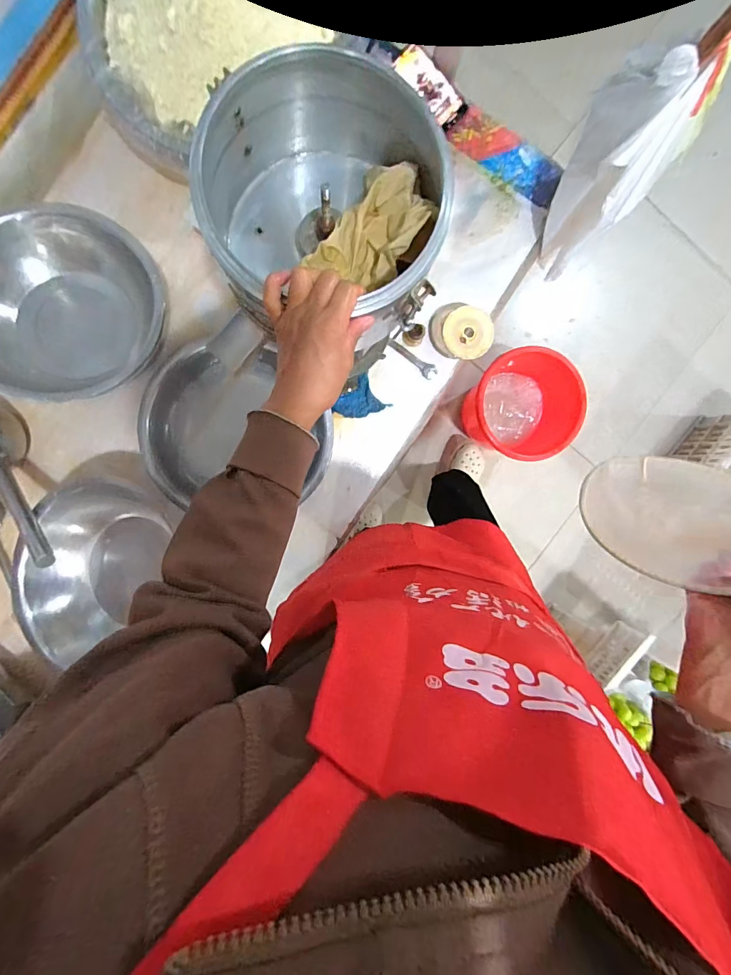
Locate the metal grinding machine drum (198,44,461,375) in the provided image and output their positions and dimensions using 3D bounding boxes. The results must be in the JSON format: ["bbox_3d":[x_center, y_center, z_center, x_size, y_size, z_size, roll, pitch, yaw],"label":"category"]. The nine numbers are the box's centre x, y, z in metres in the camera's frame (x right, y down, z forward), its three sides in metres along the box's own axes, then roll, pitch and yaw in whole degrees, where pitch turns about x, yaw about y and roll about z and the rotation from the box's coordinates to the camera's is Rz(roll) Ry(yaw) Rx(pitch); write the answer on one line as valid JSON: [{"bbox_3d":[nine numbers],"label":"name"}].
[{"bbox_3d":[-0.048,-0.290,0.449,0.227,0.149,0.233,7,93,-6],"label":"metal grinding machine drum"}]

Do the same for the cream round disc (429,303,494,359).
[{"bbox_3d":[0.186,-0.302,0.801,0.125,0.033,0.106,-2,94,-5],"label":"cream round disc"}]

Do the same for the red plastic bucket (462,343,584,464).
[{"bbox_3d":[0.429,-0.228,1.195,0.275,0.241,0.287,0,93,-5],"label":"red plastic bucket"}]

